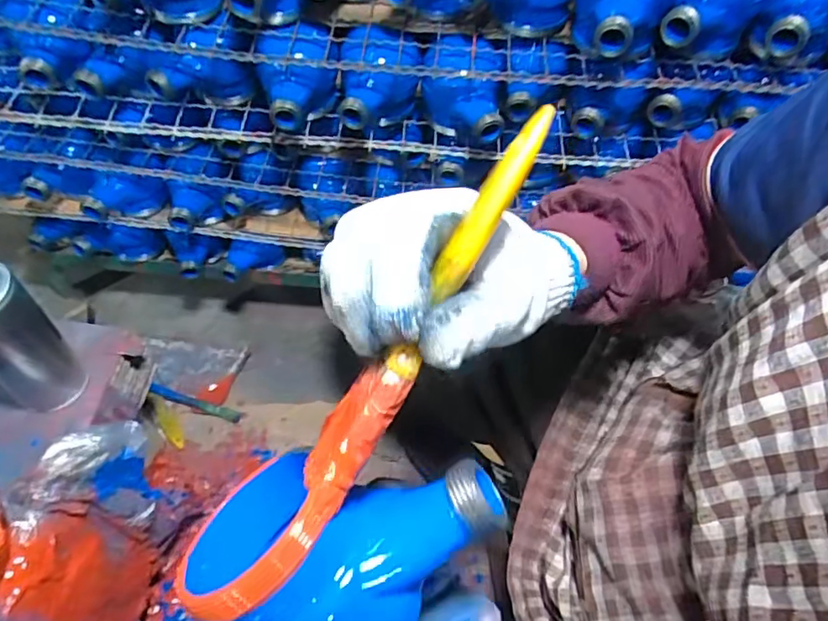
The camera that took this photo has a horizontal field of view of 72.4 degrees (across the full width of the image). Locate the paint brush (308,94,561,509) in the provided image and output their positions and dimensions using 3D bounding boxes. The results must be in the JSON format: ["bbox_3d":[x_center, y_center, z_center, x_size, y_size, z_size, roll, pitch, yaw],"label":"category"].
[{"bbox_3d":[0.004,-0.001,0.218,0.023,0.010,0.171,31,91,24],"label":"paint brush"}]

